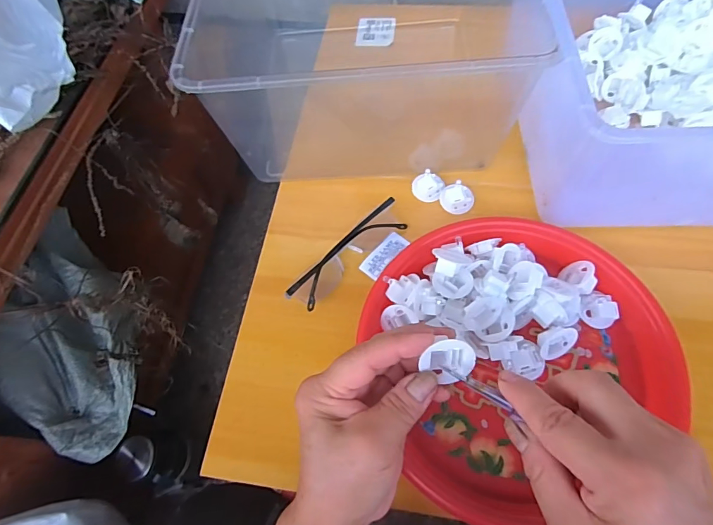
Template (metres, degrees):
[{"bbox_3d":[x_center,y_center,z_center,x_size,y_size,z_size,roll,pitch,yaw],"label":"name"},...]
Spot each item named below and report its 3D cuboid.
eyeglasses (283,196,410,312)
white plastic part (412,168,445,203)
[{"bbox_3d":[-0.005,-0.008,0.377,0.131,0.029,0.029,-42,68,-16],"label":"eyeglasses"},{"bbox_3d":[0.072,-0.078,0.410,0.030,0.021,0.025,8,64,8],"label":"white plastic part"}]

